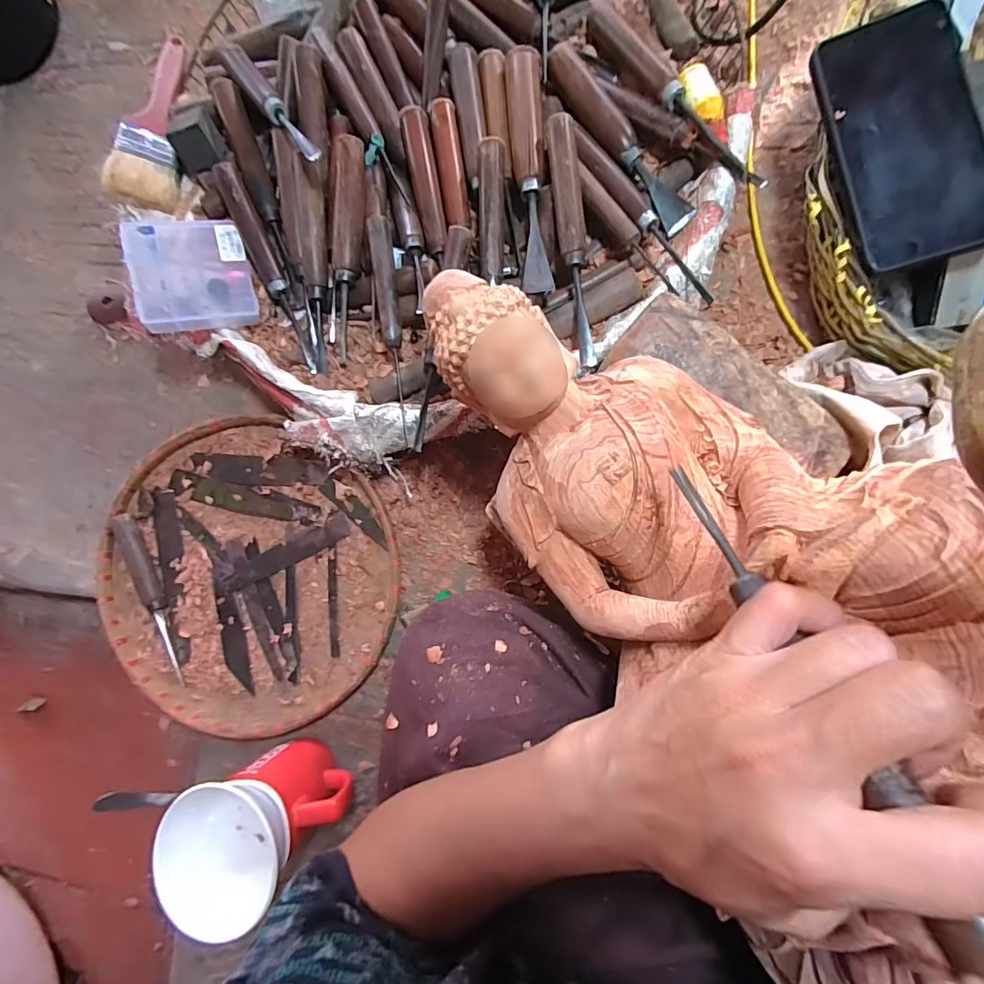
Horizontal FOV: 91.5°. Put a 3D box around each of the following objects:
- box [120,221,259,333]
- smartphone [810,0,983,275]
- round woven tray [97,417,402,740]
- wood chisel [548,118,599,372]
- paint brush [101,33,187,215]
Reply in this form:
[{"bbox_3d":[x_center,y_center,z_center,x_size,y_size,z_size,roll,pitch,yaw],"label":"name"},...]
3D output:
[{"bbox_3d":[-0.248,-0.181,0.399,0.087,0.023,0.084,-13,98,-17],"label":"box"},{"bbox_3d":[0.265,-0.227,0.307,0.077,0.006,0.159,-12,87,18],"label":"smartphone"},{"bbox_3d":[-0.235,0.083,0.461,0.289,0.023,0.288,-1,86,8],"label":"round woven tray"},{"bbox_3d":[0.059,-0.183,0.348,0.020,0.016,0.177,-6,85,8],"label":"wood chisel"},{"bbox_3d":[-0.286,-0.318,0.407,0.047,0.014,0.173,9,73,-35],"label":"paint brush"}]

